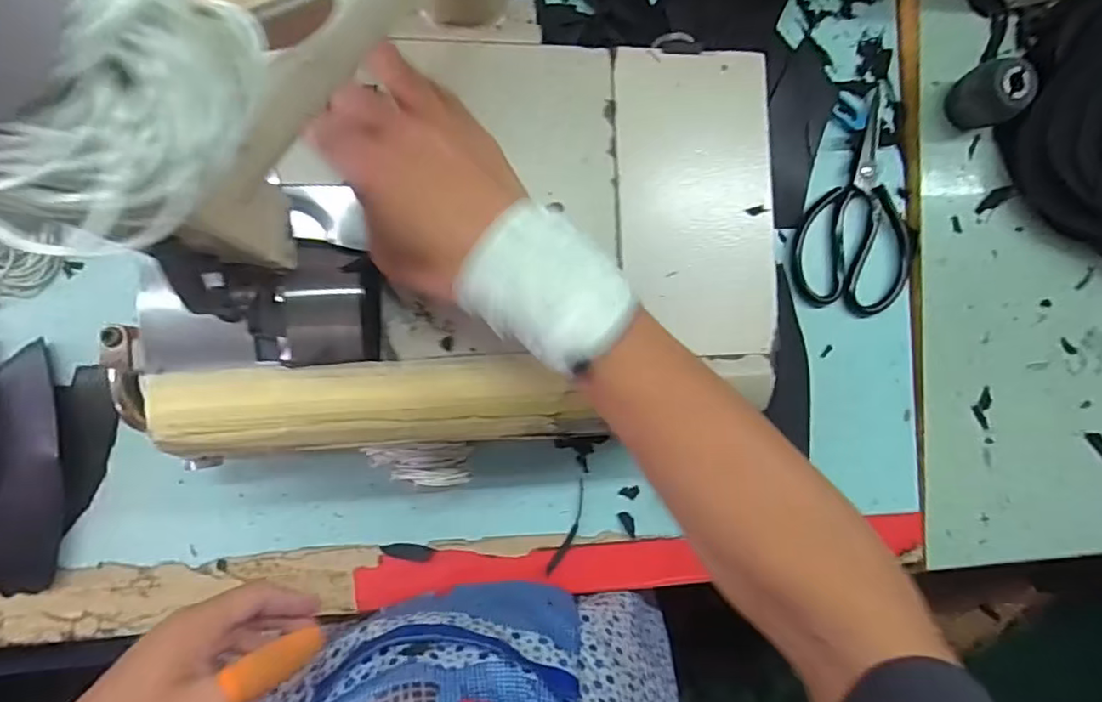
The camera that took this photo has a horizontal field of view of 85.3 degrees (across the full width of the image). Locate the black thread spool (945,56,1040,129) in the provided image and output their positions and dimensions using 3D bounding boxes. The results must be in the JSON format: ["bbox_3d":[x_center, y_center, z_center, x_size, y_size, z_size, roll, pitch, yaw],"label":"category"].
[{"bbox_3d":[0.350,-0.205,0.484,0.045,0.055,0.047,0,91,-8],"label":"black thread spool"}]

